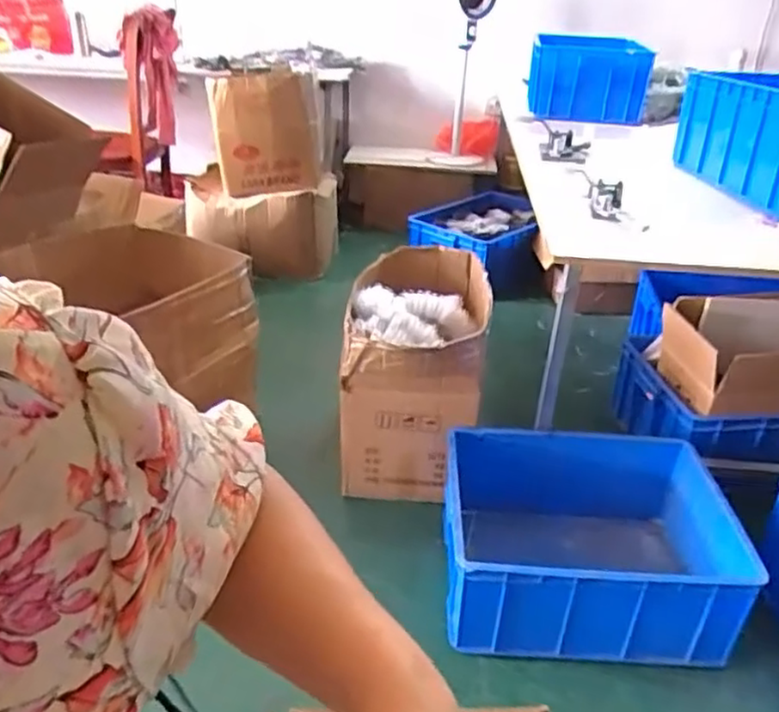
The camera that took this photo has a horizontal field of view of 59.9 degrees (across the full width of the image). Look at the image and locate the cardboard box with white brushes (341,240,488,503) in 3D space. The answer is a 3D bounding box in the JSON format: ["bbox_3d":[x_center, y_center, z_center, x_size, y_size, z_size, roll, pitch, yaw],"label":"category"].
[{"bbox_3d":[0.078,0.033,1.725,0.301,0.461,0.564,6,29,8],"label":"cardboard box with white brushes"}]

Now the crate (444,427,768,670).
[{"bbox_3d":[0.377,0.370,1.371,0.528,0.236,0.419,2,29,2],"label":"crate"}]

